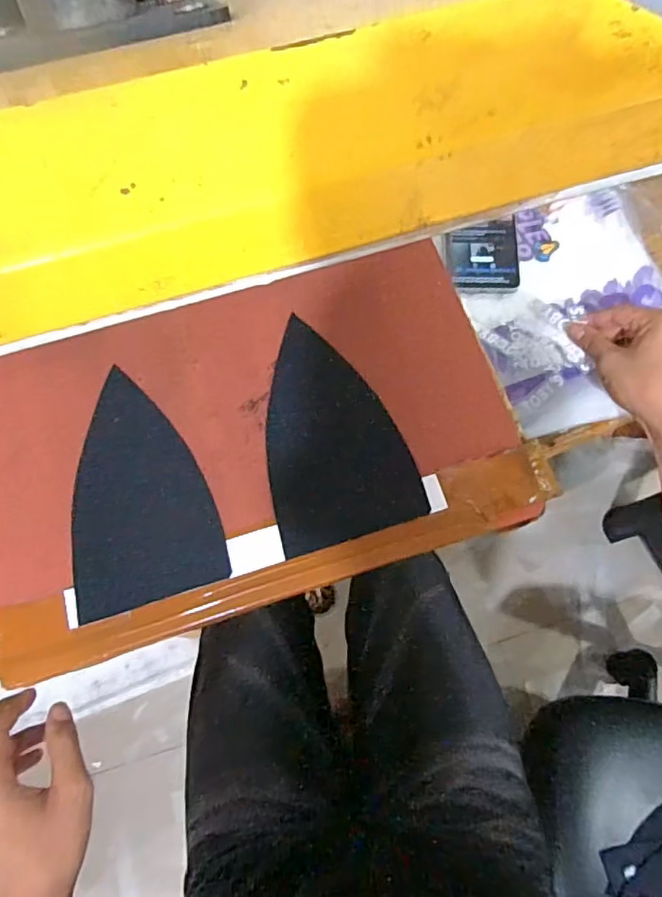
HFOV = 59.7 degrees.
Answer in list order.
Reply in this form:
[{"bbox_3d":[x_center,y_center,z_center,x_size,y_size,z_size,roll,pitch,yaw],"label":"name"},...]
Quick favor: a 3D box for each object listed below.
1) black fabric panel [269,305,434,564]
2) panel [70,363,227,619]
[{"bbox_3d":[-0.004,-0.014,0.407,0.097,0.006,0.158,-18,75,-3],"label":"black fabric panel"},{"bbox_3d":[-0.138,0.027,0.403,0.097,0.009,0.159,-15,79,-14],"label":"panel"}]

